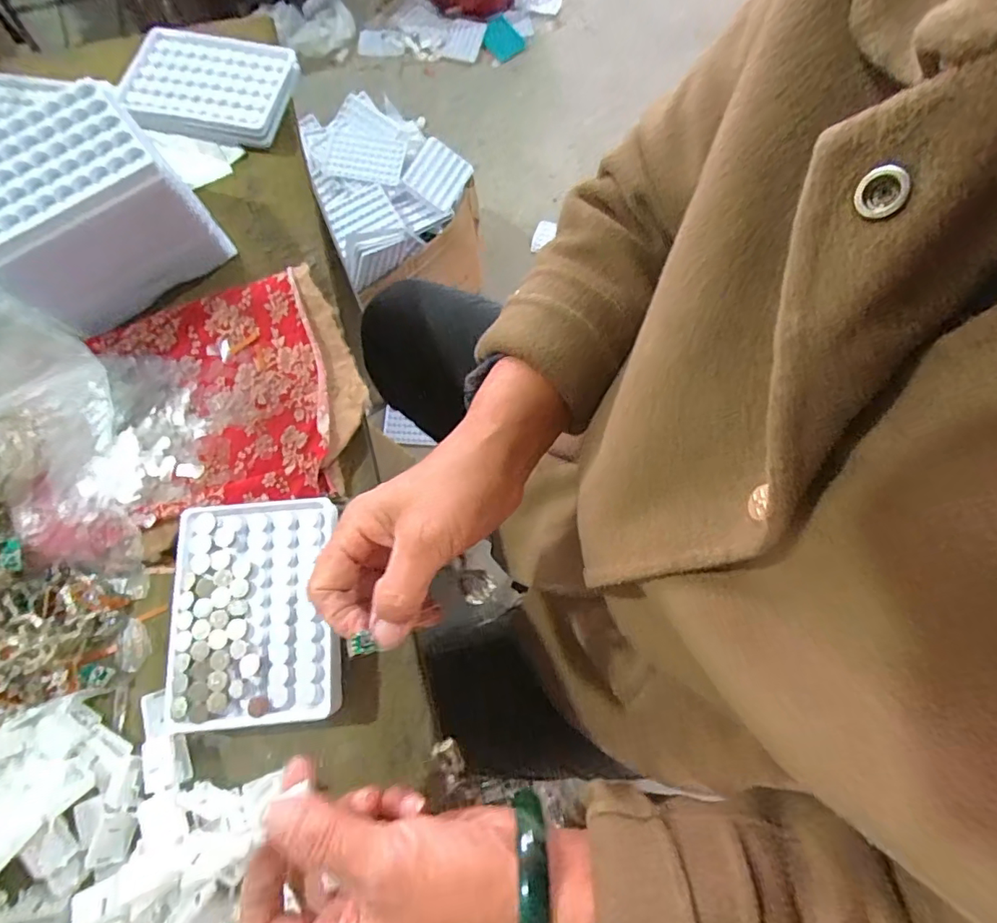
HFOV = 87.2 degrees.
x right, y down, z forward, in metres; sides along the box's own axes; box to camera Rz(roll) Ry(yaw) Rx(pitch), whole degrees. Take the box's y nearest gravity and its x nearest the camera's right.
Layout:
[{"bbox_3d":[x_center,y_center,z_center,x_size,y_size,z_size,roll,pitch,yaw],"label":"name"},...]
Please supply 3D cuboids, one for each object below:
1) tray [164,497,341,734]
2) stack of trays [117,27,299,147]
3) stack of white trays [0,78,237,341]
[{"bbox_3d":[-0.148,0.089,0.321,0.094,0.016,0.128,-5,73,-4],"label":"tray"},{"bbox_3d":[-0.247,-0.319,0.446,0.132,0.016,0.094,5,73,-1],"label":"stack of trays"},{"bbox_3d":[-0.281,-0.169,0.357,0.132,0.084,0.088,-38,78,-12],"label":"stack of white trays"}]

